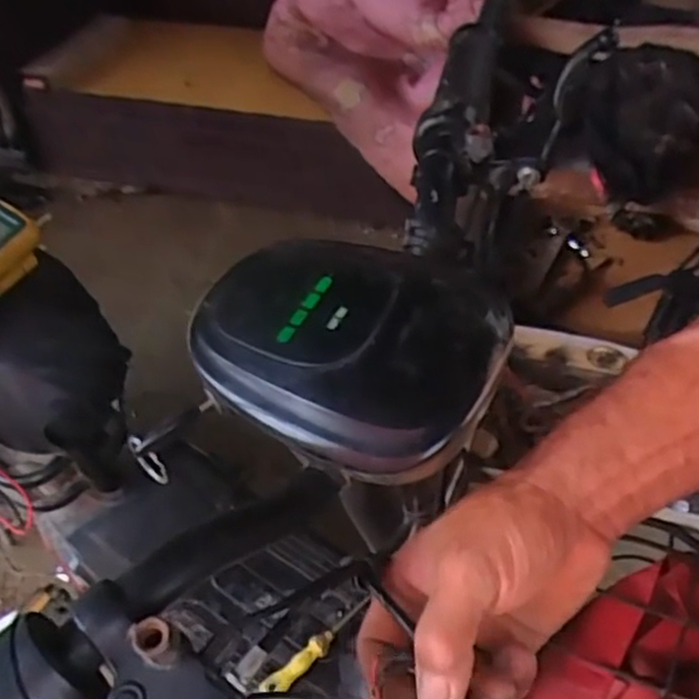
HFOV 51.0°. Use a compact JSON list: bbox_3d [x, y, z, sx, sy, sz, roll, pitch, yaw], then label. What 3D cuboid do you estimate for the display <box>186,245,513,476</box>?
[{"bbox_3d":[-0.002,-0.007,0.338,0.142,0.039,0.110,26,56,24],"label":"display"}]

